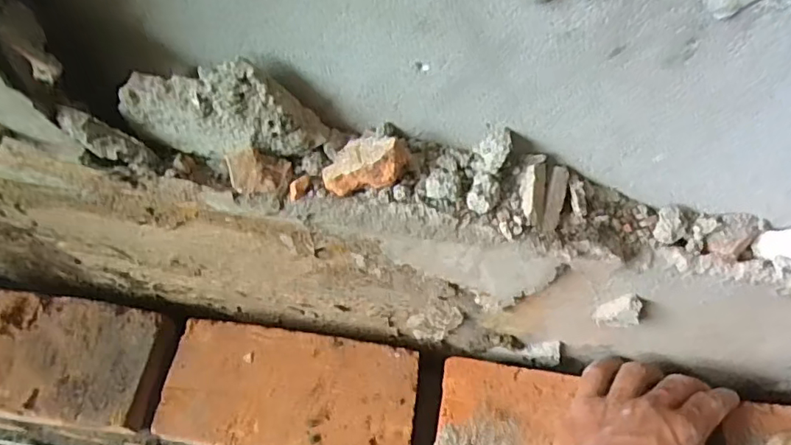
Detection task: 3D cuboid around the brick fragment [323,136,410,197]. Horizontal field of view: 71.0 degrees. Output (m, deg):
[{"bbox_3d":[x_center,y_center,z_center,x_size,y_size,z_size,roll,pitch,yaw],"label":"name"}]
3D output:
[{"bbox_3d":[-0.015,-0.033,0.290,0.044,0.025,0.026,-1,60,-3],"label":"brick fragment"}]

